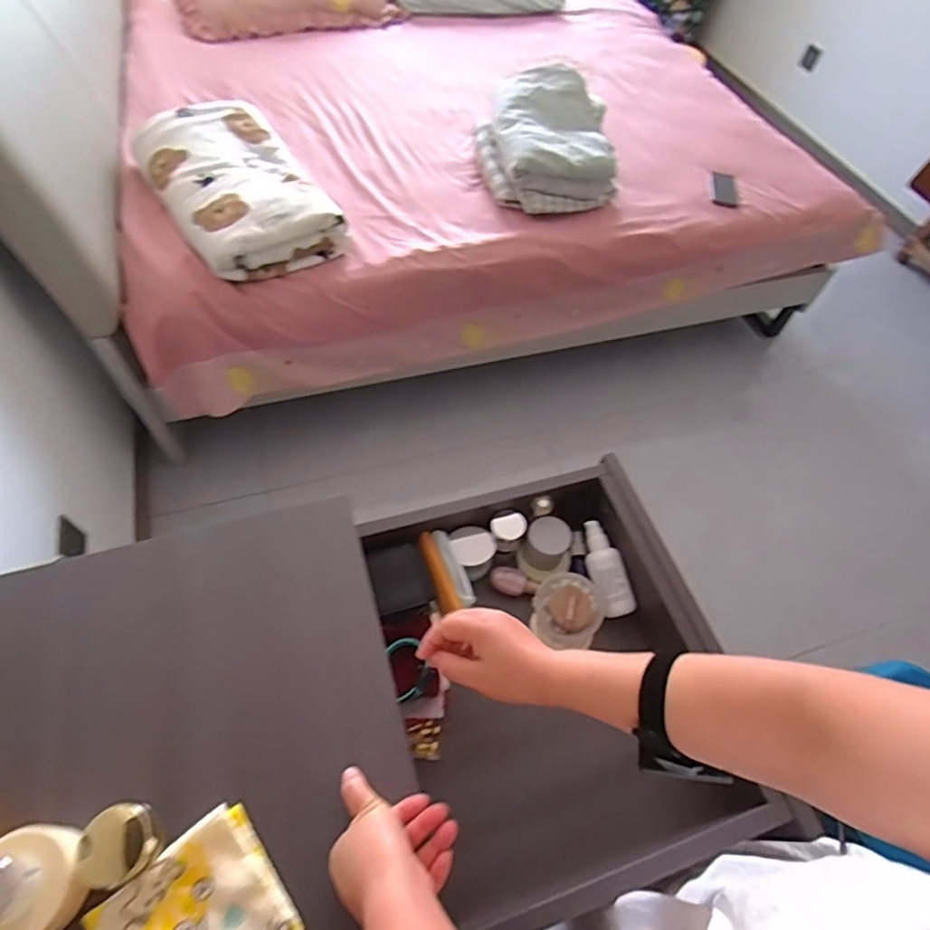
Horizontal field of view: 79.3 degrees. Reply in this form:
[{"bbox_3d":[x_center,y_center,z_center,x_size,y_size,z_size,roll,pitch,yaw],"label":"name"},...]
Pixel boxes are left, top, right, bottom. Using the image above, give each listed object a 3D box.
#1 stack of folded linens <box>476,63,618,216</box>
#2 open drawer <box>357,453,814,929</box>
[{"bbox_3d":[0.230,-0.894,1.573,0.358,0.191,0.498,0,57,-4],"label":"stack of folded linens"},{"bbox_3d":[0.094,0.225,0.628,0.338,0.119,0.420,-14,59,-13],"label":"open drawer"}]

